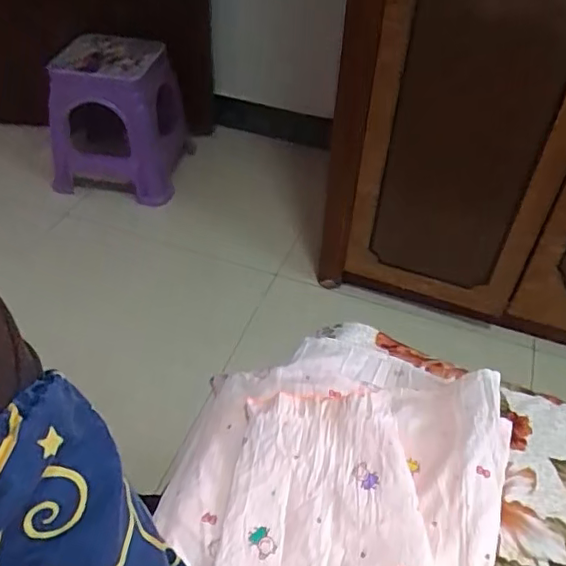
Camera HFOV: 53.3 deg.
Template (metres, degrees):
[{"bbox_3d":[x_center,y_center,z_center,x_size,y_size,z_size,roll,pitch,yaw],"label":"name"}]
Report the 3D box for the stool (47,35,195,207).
[{"bbox_3d":[-0.428,-0.429,1.464,0.324,0.336,0.264,8,45,6],"label":"stool"}]

